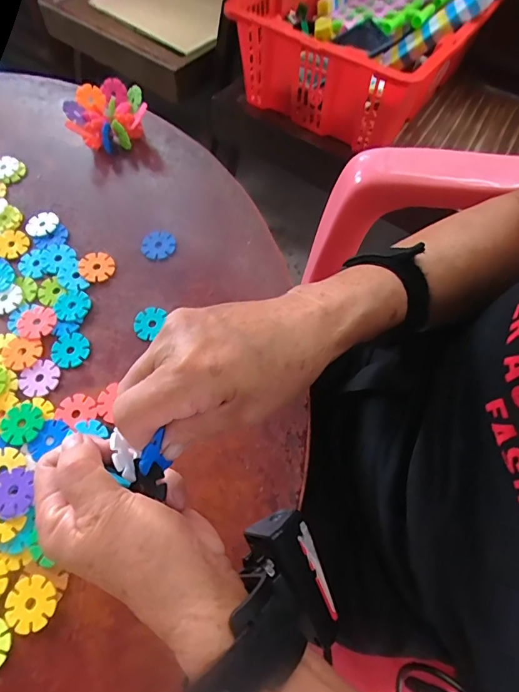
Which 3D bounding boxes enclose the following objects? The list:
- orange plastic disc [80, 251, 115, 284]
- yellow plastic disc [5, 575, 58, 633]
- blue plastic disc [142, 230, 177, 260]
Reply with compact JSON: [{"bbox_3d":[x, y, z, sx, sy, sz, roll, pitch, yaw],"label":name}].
[{"bbox_3d":[-0.150,-0.074,0.400,0.031,0.005,0.033,-1,65,1],"label":"orange plastic disc"},{"bbox_3d":[-0.148,0.167,0.280,0.031,0.004,0.031,-1,65,1],"label":"yellow plastic disc"},{"bbox_3d":[-0.096,-0.096,0.411,0.032,0.005,0.030,-1,65,1],"label":"blue plastic disc"}]

